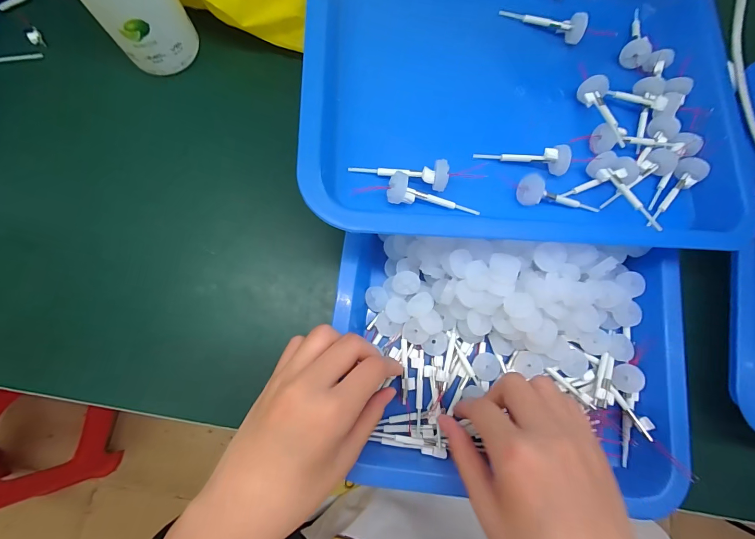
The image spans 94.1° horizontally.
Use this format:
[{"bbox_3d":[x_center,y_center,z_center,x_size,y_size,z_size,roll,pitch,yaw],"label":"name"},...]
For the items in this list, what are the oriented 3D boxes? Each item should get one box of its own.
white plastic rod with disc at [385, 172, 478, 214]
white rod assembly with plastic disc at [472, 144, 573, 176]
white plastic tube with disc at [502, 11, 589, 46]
[{"bbox_3d":[0.040,-0.048,0.239,0.065,0.015,0.020,12,78,-15],"label":"white plastic rod with disc"},{"bbox_3d":[0.105,-0.081,0.254,0.065,0.012,0.016,4,79,0],"label":"white rod assembly with plastic disc"},{"bbox_3d":[0.135,-0.205,0.285,0.068,0.012,0.018,20,79,3],"label":"white plastic tube with disc"}]

